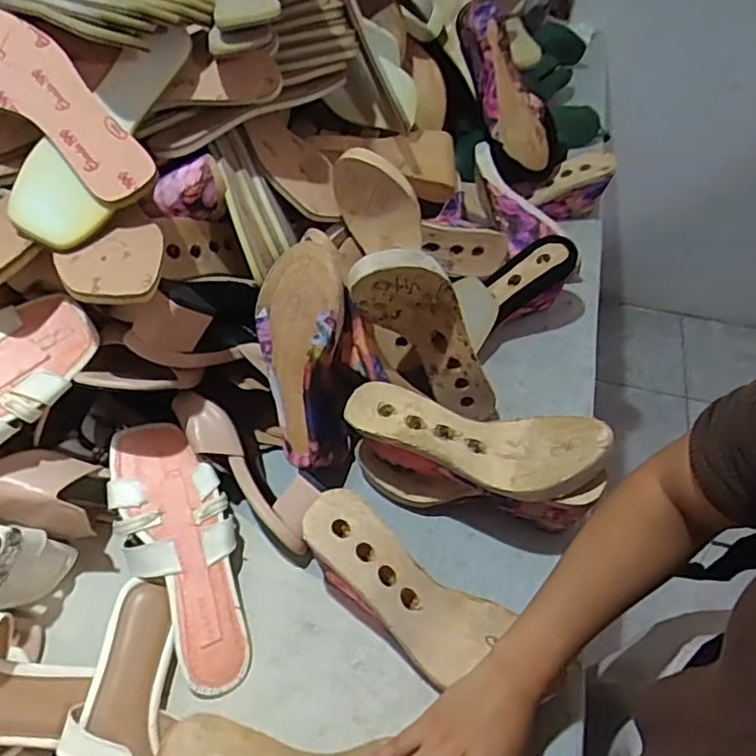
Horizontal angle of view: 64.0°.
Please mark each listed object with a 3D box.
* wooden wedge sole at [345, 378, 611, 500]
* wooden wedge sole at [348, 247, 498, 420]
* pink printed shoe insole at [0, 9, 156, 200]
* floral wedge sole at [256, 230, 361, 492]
[{"bbox_3d":[0.084,0.051,0.552,0.236,0.046,0.081,14,55,10],"label":"wooden wedge sole"},{"bbox_3d":[0.049,-0.042,0.609,0.081,0.236,0.057,-9,47,33],"label":"wooden wedge sole"},{"bbox_3d":[-0.291,-0.247,0.530,0.238,0.010,0.079,38,77,4],"label":"pink printed shoe insole"},{"bbox_3d":[-0.067,-0.011,0.591,0.086,0.244,0.078,-6,13,-4],"label":"floral wedge sole"}]

